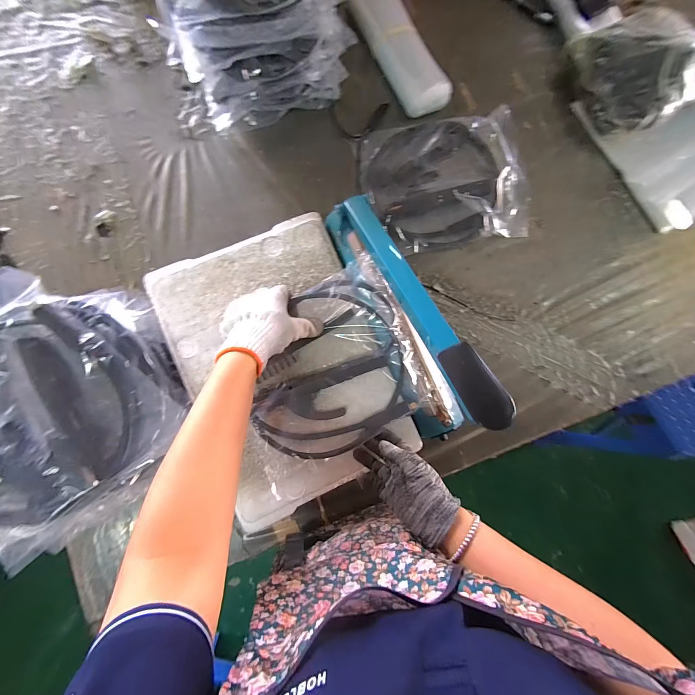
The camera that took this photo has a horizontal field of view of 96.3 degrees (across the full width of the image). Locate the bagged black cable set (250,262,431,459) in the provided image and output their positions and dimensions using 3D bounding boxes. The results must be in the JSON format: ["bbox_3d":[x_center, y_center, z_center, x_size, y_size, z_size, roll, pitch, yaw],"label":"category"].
[{"bbox_3d":[-0.025,0.031,0.454,0.239,0.044,0.240,-27,88,-7],"label":"bagged black cable set"}]

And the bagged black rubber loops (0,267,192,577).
[{"bbox_3d":[-0.373,0.075,0.426,0.258,0.146,0.282,-35,89,-7],"label":"bagged black rubber loops"}]

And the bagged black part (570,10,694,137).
[{"bbox_3d":[0.573,-0.535,0.593,0.269,0.074,0.218,-24,88,-7],"label":"bagged black part"}]

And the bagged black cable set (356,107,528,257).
[{"bbox_3d":[0.177,-0.300,0.558,0.277,0.040,0.231,-12,86,-6],"label":"bagged black cable set"}]

